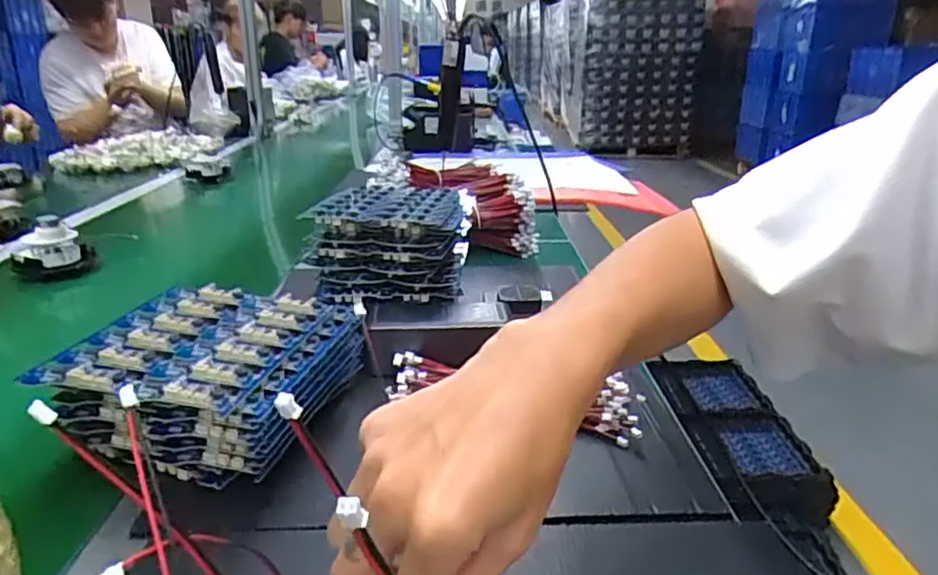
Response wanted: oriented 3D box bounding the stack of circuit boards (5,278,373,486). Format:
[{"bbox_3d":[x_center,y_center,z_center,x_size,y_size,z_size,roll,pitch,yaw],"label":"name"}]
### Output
[{"bbox_3d":[-0.176,0.061,0.450,0.142,0.076,0.145,4,19,12],"label":"stack of circuit boards"}]

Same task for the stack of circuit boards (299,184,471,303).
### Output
[{"bbox_3d":[-0.078,-0.039,0.669,0.153,0.101,0.120,-1,19,0],"label":"stack of circuit boards"}]

